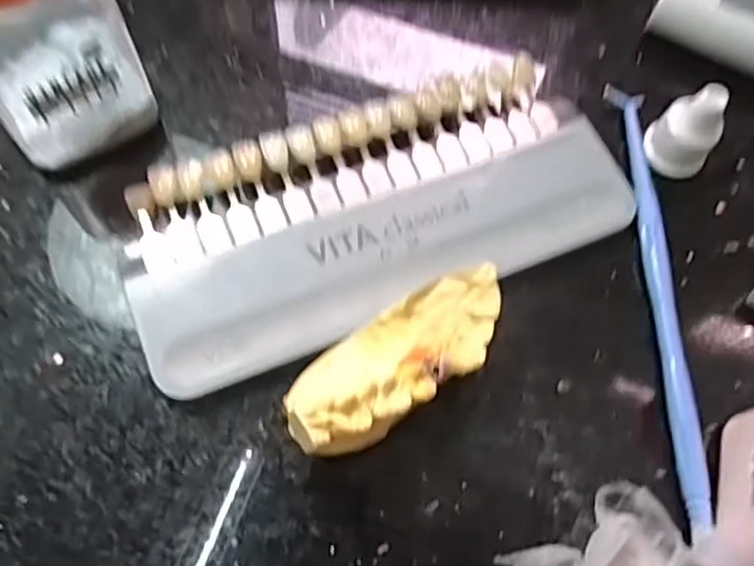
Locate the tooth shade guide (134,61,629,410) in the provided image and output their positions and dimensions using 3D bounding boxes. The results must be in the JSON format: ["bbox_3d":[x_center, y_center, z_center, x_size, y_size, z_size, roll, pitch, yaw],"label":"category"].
[{"bbox_3d":[0.000,-0.022,0.193,0.143,0.006,0.065,-21,69,-12],"label":"tooth shade guide"}]

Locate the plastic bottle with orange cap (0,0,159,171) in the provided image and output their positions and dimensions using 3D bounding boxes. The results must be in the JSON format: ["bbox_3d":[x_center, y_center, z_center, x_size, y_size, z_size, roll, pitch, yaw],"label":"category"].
[{"bbox_3d":[-0.088,-0.067,0.169,0.040,0.066,0.032,-30,71,-15],"label":"plastic bottle with orange cap"}]

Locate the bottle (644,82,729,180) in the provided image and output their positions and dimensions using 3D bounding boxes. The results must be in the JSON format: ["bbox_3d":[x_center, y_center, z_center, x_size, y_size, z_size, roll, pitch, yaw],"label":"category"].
[{"bbox_3d":[0.096,-0.047,0.200,0.017,0.027,0.014,16,66,4],"label":"bottle"}]

